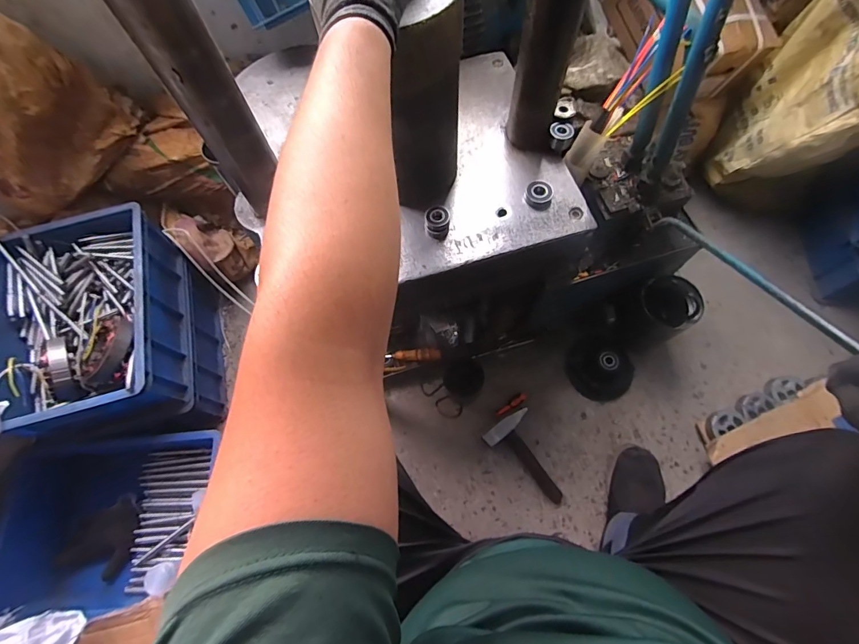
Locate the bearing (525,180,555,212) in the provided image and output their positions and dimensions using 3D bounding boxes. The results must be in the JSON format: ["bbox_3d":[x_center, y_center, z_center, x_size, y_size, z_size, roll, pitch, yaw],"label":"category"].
[{"bbox_3d":[0.157,-0.182,0.578,0.038,0.017,0.043,11,69,7],"label":"bearing"}]

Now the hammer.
[{"bbox_3d":[0.214,0.294,0.867,0.108,0.026,0.197,-34,83,-11],"label":"hammer"}]

